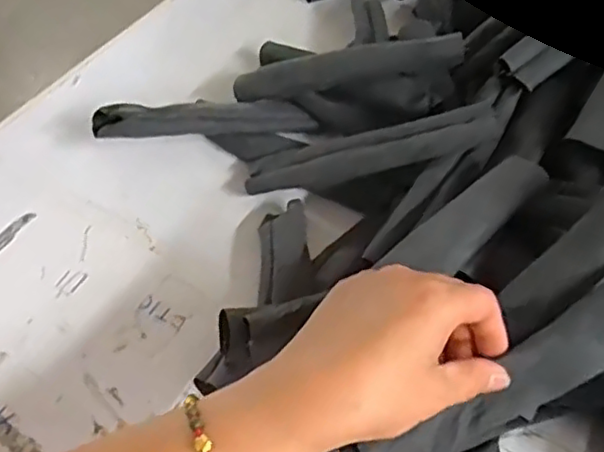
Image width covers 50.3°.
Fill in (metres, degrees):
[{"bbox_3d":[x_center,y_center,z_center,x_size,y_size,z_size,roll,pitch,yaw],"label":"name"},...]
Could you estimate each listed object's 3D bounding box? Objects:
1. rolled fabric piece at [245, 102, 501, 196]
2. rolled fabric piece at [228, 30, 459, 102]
[{"bbox_3d":[0.047,-0.055,0.471,0.183,0.022,0.032,-12,48,20],"label":"rolled fabric piece"},{"bbox_3d":[0.034,-0.125,0.512,0.181,0.028,0.022,-6,48,19],"label":"rolled fabric piece"}]

